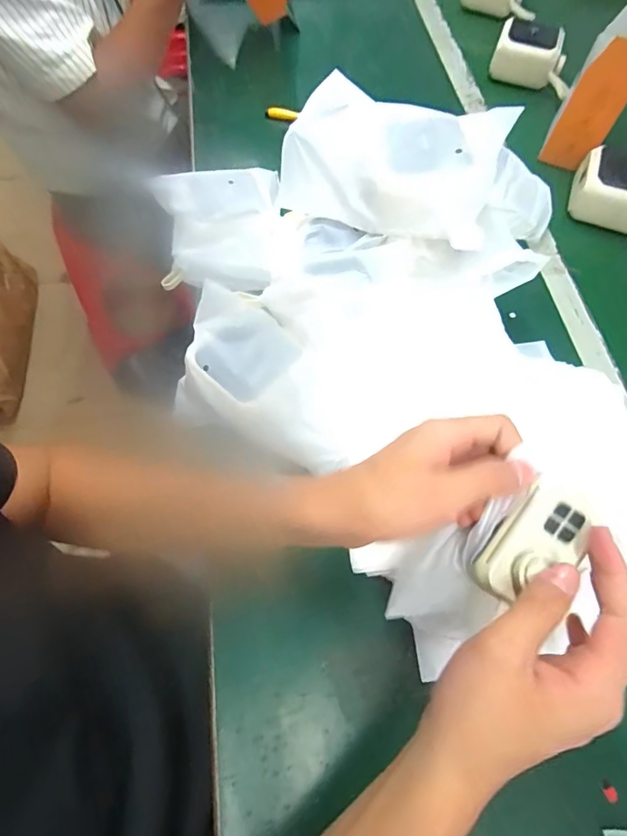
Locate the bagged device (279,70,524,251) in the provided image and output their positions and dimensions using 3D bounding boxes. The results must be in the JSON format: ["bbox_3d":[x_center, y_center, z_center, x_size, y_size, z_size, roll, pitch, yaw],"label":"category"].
[{"bbox_3d":[0.073,-0.232,0.401,0.187,0.053,0.135,16,65,3],"label":"bagged device"}]

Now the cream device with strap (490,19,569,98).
[{"bbox_3d":[0.332,-0.541,0.667,0.128,0.050,0.068,28,66,9],"label":"cream device with strap"}]

